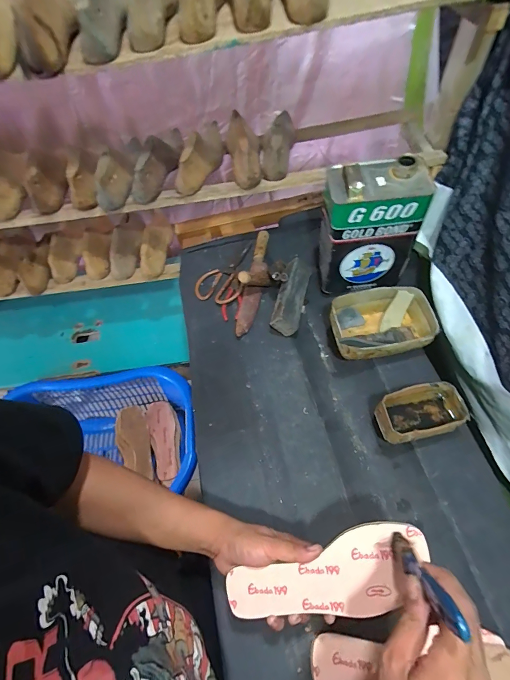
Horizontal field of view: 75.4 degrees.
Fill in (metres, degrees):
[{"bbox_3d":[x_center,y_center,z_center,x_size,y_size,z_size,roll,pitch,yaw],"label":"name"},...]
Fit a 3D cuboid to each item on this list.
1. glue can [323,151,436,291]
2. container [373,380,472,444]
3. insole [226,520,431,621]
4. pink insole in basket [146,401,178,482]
[{"bbox_3d":[0.213,-0.207,0.639,0.167,0.235,0.105,-9,58,-2],"label":"glue can"},{"bbox_3d":[0.274,0.126,0.556,0.128,0.066,0.076,-13,59,-4],"label":"container"},{"bbox_3d":[0.084,0.281,0.382,0.235,0.005,0.080,-26,70,6],"label":"insole"},{"bbox_3d":[-0.277,0.300,1.003,0.076,0.014,0.239,-18,59,-7],"label":"pink insole in basket"}]

